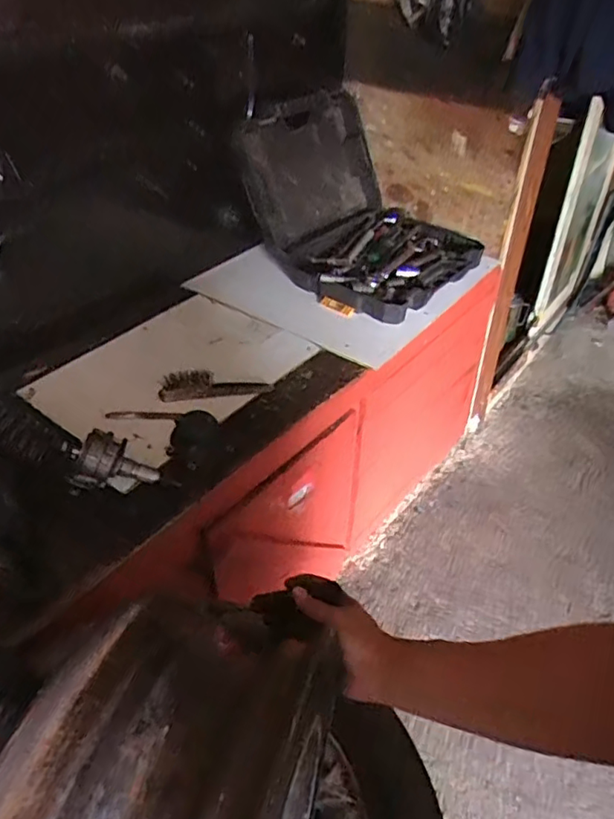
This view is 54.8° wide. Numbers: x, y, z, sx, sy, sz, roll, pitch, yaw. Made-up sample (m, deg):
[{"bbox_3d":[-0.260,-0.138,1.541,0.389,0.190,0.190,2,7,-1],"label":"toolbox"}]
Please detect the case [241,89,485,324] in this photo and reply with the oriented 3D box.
[{"bbox_3d":[0.155,-0.512,1.460,0.501,0.362,0.459,27,45,29],"label":"case"}]

